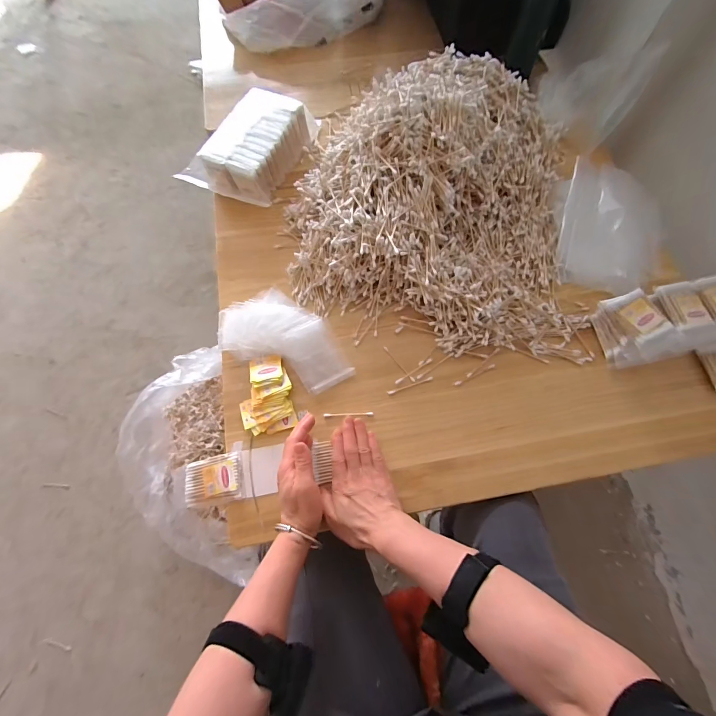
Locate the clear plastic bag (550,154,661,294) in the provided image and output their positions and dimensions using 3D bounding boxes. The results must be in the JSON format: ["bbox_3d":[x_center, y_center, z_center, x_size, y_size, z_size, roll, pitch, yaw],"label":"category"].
[{"bbox_3d":[0.395,-0.211,0.547,0.152,0.033,0.221,4,69,1],"label":"clear plastic bag"}]

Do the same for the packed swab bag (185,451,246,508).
[{"bbox_3d":[-0.189,0.160,0.461,0.073,0.009,0.059,-10,69,-4],"label":"packed swab bag"}]

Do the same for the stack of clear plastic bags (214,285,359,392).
[{"bbox_3d":[-0.106,-0.029,0.518,0.205,0.028,0.114,31,71,11],"label":"stack of clear plastic bags"}]

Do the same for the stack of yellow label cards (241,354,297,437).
[{"bbox_3d":[-0.130,0.050,0.495,0.071,0.019,0.107,-11,69,-5],"label":"stack of yellow label cards"}]

